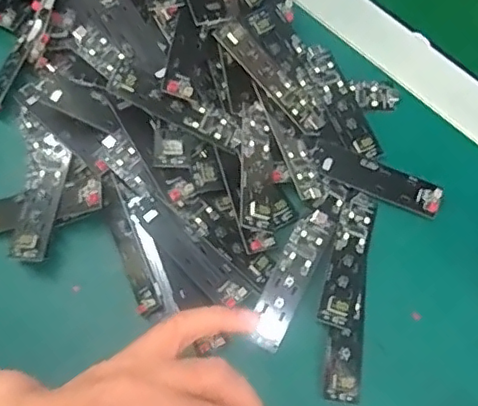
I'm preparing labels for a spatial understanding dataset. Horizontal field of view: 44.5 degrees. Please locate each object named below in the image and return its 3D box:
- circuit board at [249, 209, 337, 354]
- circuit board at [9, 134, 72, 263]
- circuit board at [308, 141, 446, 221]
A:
[{"bbox_3d":[0.034,0.048,0.369,0.023,0.011,0.091,25,74,9],"label":"circuit board"},{"bbox_3d":[-0.129,-0.005,0.379,0.027,0.014,0.086,6,72,3],"label":"circuit board"},{"bbox_3d":[0.090,-0.016,0.396,0.094,0.008,0.024,21,74,8],"label":"circuit board"}]

